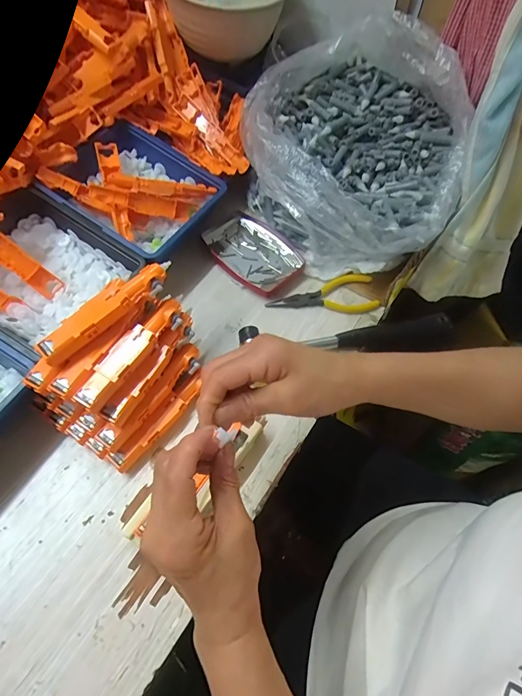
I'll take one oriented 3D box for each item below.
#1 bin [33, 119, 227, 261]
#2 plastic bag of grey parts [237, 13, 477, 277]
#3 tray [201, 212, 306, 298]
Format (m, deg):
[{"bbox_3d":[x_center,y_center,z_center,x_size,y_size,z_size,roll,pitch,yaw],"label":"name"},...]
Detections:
[{"bbox_3d":[-0.147,-0.180,0.453,0.164,0.063,0.144,30,64,13],"label":"bin"},{"bbox_3d":[0.104,-0.246,0.468,0.244,0.145,0.293,5,62,0],"label":"plastic bag of grey parts"},{"bbox_3d":[-0.012,-0.119,0.472,0.084,0.014,0.127,-36,69,-20],"label":"tray"}]

